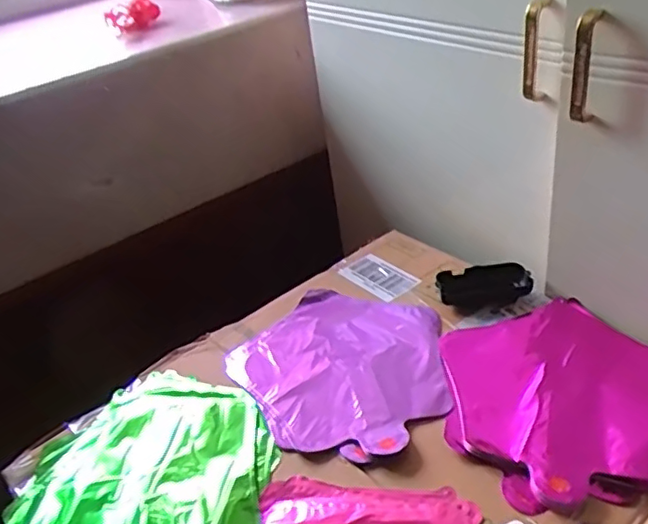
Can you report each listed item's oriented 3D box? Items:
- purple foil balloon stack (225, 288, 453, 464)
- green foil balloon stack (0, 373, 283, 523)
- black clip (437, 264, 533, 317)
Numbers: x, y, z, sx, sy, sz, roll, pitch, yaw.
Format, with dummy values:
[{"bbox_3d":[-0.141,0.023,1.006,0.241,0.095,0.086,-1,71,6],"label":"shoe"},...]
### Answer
[{"bbox_3d":[0.026,0.107,0.659,0.224,0.017,0.235,-32,41,-30],"label":"purple foil balloon stack"},{"bbox_3d":[-0.161,0.205,0.562,0.245,0.026,0.227,25,46,38],"label":"green foil balloon stack"},{"bbox_3d":[0.191,0.028,0.729,0.105,0.023,0.057,-15,35,-10],"label":"black clip"}]

